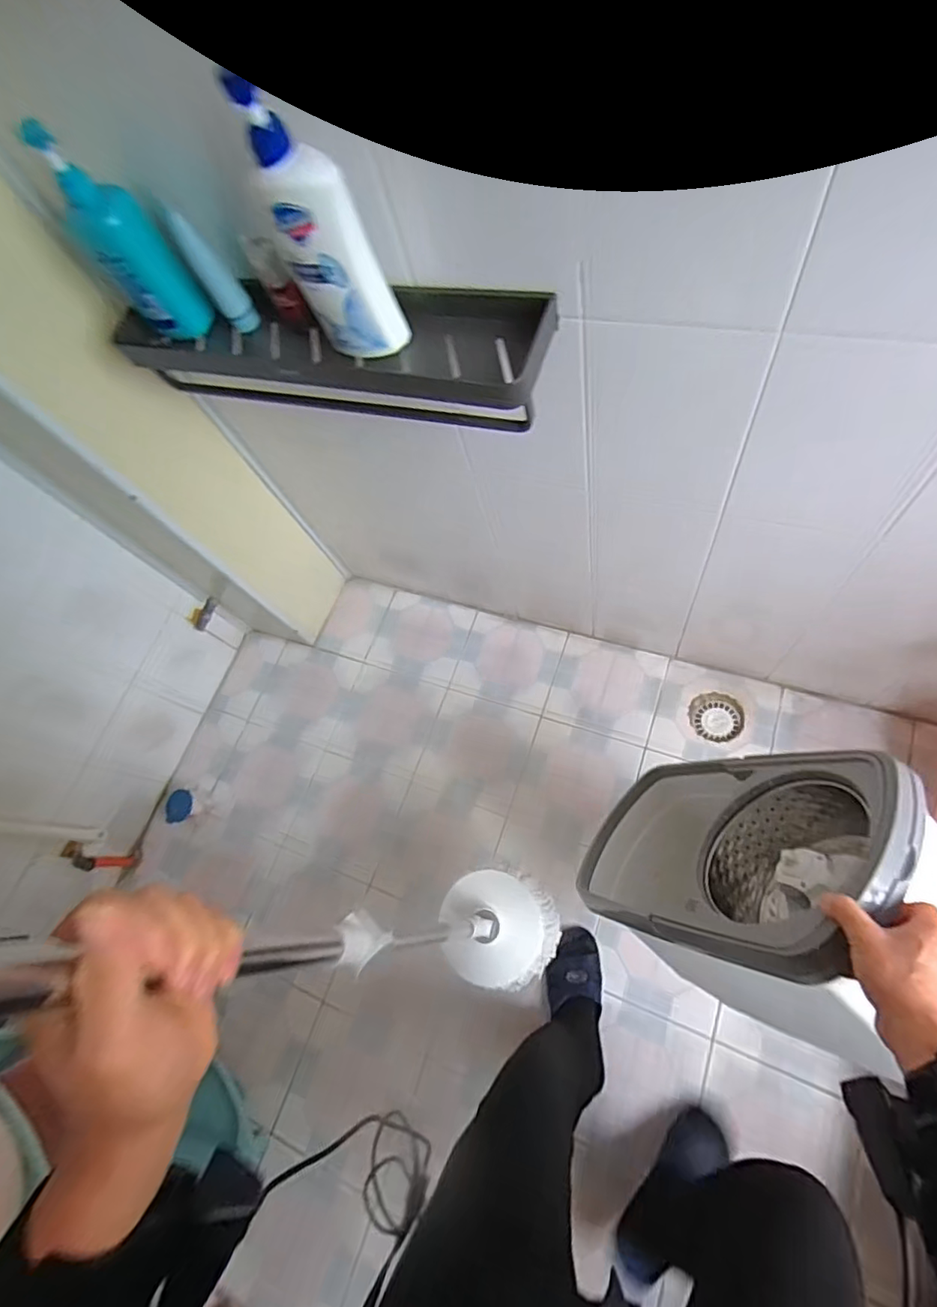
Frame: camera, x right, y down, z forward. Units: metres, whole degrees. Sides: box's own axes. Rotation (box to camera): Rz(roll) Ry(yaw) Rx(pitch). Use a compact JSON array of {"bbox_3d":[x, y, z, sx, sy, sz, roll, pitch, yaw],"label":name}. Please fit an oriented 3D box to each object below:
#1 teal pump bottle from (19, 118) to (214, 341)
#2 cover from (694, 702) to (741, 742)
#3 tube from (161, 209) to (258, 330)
[{"bbox_3d":[-0.420,-0.490,0.678,0.097,0.229,0.045,12,68,29],"label":"teal pump bottle"},{"bbox_3d":[0.575,0.159,1.301,0.092,0.005,0.089,9,72,20],"label":"cover"},{"bbox_3d":[-0.315,-0.467,0.694,0.040,0.139,0.026,18,67,40],"label":"tube"}]

